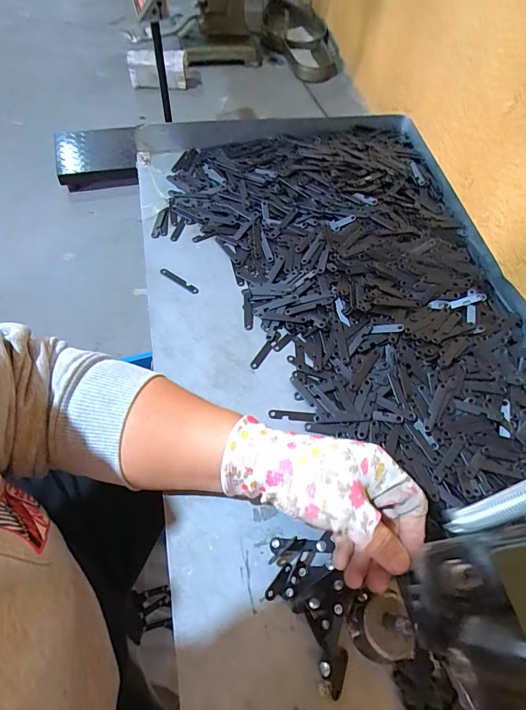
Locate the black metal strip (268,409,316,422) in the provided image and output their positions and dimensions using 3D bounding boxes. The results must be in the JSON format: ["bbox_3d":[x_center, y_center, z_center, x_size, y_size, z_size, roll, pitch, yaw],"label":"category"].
[{"bbox_3d":[0.027,0.057,0.374,0.043,0.004,0.009,6,60,-6],"label":"black metal strip"}]

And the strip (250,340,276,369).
[{"bbox_3d":[0.000,-0.001,0.403,0.010,0.004,0.039,35,61,9],"label":"strip"}]

